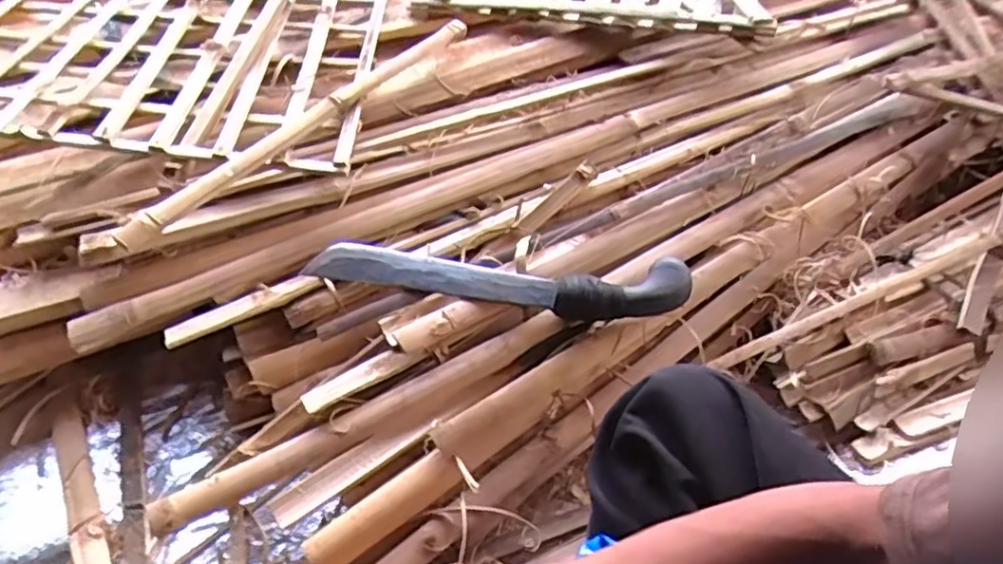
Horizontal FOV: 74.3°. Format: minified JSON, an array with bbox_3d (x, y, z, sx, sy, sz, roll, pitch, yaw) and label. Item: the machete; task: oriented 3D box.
[{"bbox_3d":[-0.006,-0.001,0.680,0.384,0.029,0.062,3,45,4],"label":"machete"}]

